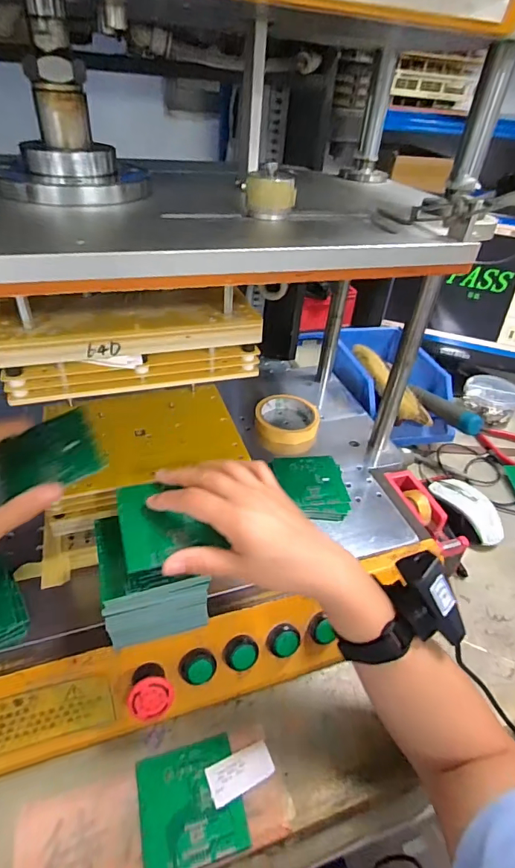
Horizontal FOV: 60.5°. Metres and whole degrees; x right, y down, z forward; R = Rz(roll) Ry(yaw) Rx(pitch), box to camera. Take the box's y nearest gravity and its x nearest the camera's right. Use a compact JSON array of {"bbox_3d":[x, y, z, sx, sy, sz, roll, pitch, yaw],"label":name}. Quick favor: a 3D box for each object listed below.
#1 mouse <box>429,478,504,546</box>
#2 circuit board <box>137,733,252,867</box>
[{"bbox_3d":[0.292,0.105,0.623,0.064,0.038,0.115,-10,42,-18],"label":"mouse"},{"bbox_3d":[-0.056,0.309,0.371,0.082,0.006,0.082,-8,42,-16],"label":"circuit board"}]

